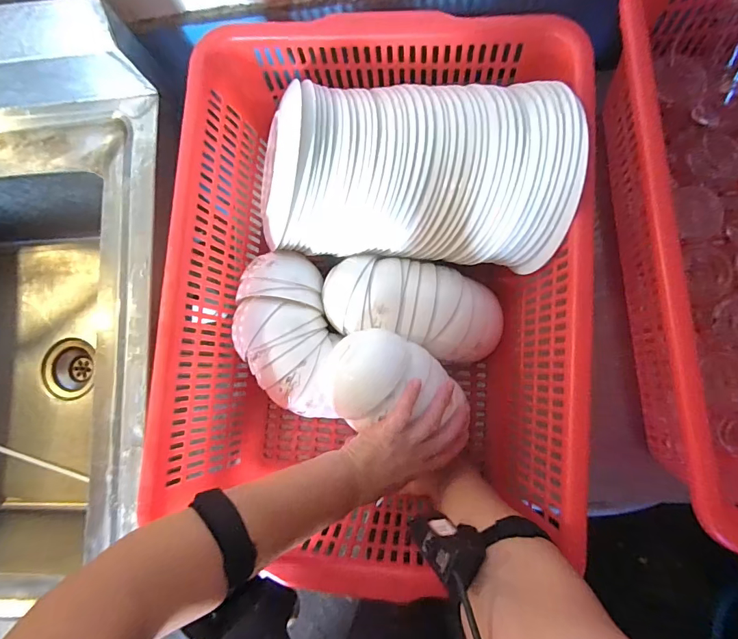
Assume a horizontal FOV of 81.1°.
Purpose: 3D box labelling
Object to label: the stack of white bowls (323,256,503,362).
[{"bbox_3d":[0.057,-0.014,0.539,0.230,0.083,0.108,15,86,7],"label":"stack of white bowls"}]

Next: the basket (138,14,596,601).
[{"bbox_3d":[0.006,-0.031,0.522,0.424,0.192,0.573,3,85,6],"label":"basket"}]

